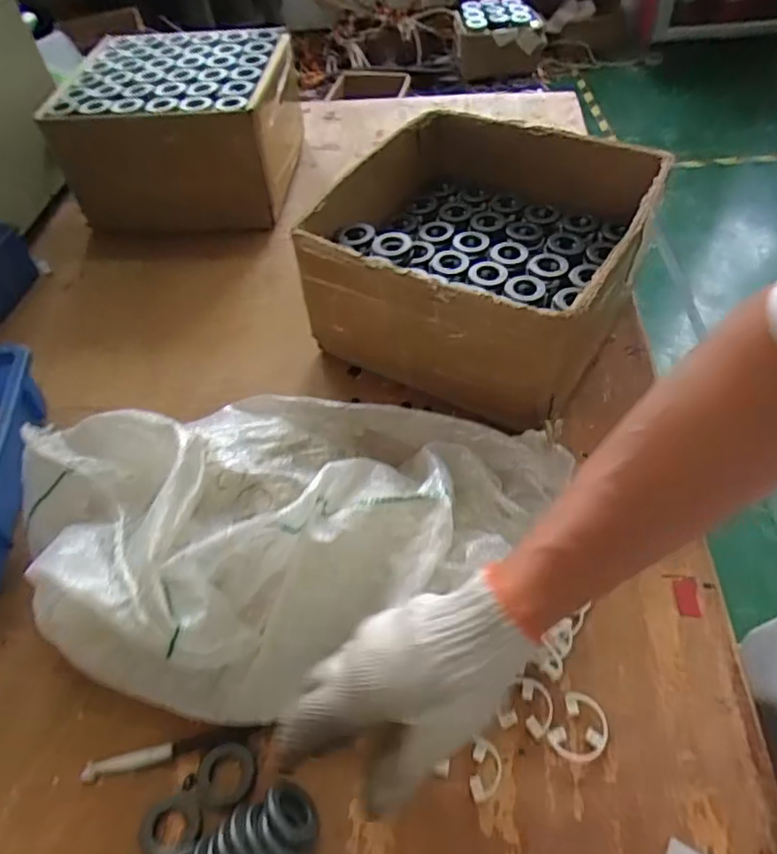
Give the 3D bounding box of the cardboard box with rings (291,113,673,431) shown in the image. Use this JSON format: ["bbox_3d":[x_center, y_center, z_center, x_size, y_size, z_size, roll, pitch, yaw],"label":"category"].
[{"bbox_3d":[0.108,-0.203,0.701,0.336,0.154,0.336,23,56,22],"label":"cardboard box with rings"}]

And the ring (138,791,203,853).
[{"bbox_3d":[-0.160,0.291,0.437,0.044,0.011,0.042,-2,50,3],"label":"ring"}]

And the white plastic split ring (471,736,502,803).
[{"bbox_3d":[0.073,0.256,0.448,0.022,0.005,0.043,6,51,10],"label":"white plastic split ring"}]

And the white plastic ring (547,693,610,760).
[{"bbox_3d":[0.149,0.233,0.461,0.037,0.007,0.050,26,57,24],"label":"white plastic ring"}]

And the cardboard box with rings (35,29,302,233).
[{"bbox_3d":[-0.329,-0.491,0.984,0.311,0.183,0.312,-1,50,4],"label":"cardboard box with rings"}]

